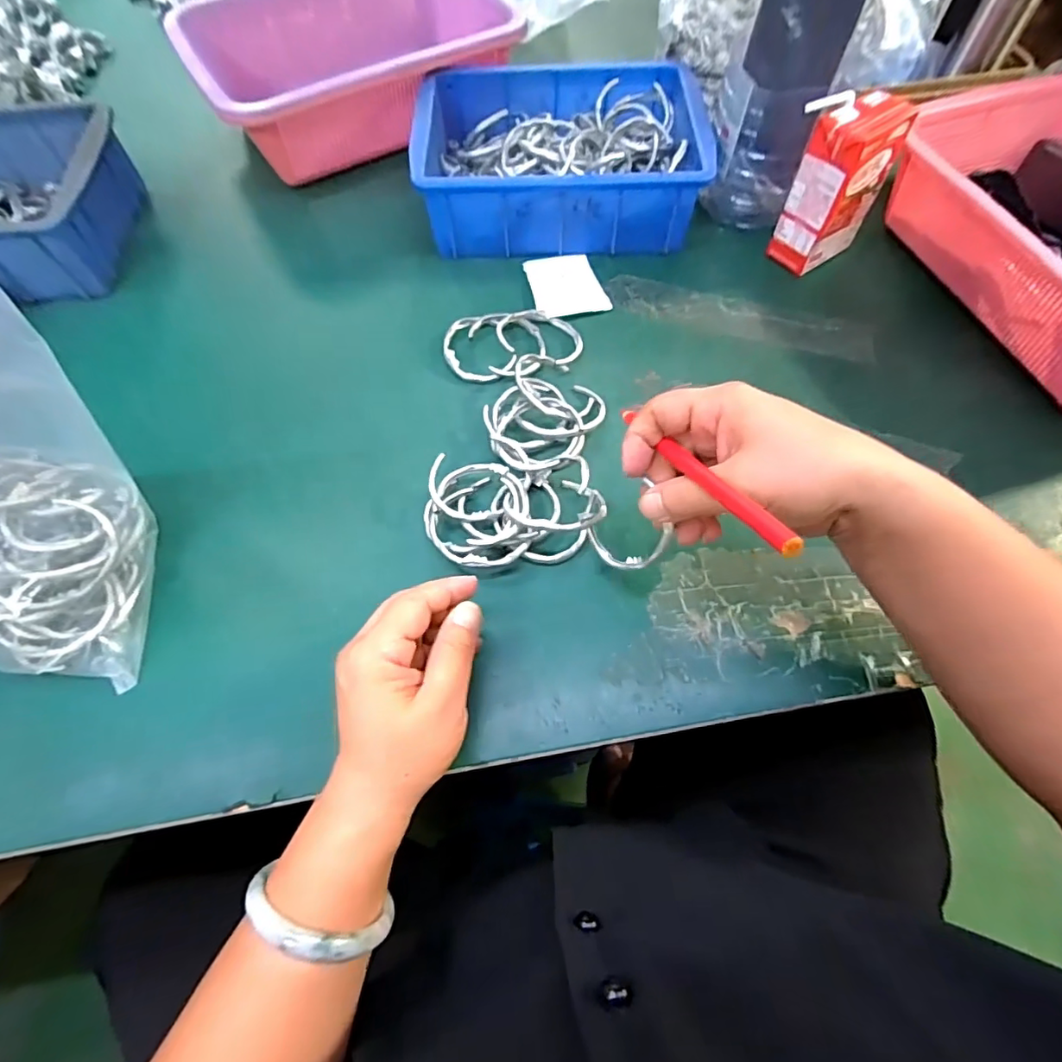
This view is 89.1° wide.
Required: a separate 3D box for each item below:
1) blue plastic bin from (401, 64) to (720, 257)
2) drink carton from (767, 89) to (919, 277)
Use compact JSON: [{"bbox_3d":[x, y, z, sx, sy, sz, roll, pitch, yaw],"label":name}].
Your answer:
[{"bbox_3d":[0.026,-0.335,0.487,0.236,0.072,0.169,-1,63,1],"label":"blue plastic bin"},{"bbox_3d":[0.240,-0.273,0.430,0.070,0.116,0.047,-33,68,-15],"label":"drink carton"}]

